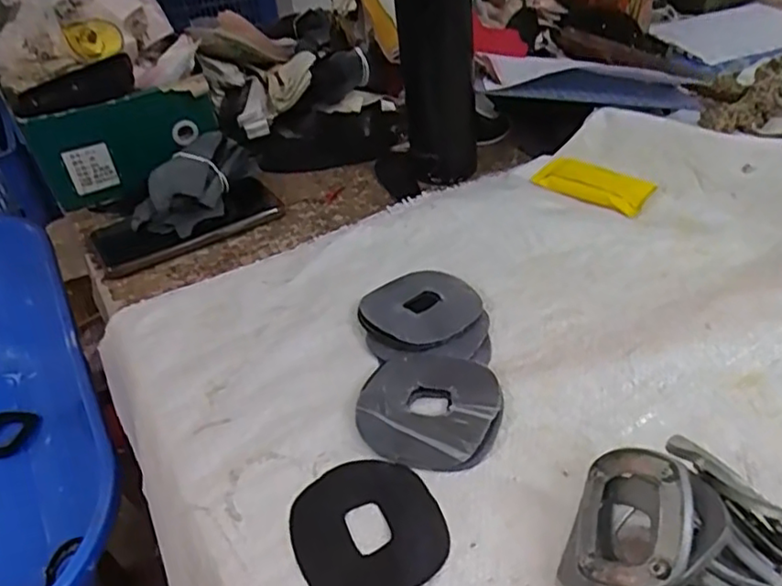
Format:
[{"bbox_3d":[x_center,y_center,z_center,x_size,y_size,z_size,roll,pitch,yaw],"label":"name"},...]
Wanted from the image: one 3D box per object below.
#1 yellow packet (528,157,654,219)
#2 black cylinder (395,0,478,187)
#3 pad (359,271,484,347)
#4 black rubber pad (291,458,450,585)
[{"bbox_3d":[0.176,-0.098,0.566,0.100,0.013,0.044,26,49,34],"label":"yellow packet"},{"bbox_3d":[0.040,-0.211,0.564,0.067,0.218,0.065,-3,39,5],"label":"black cylinder"},{"bbox_3d":[0.021,0.009,0.458,0.081,0.011,0.076,-30,44,-26],"label":"pad"},{"bbox_3d":[-0.012,0.122,0.334,0.075,0.004,0.080,-19,40,-15],"label":"black rubber pad"}]

